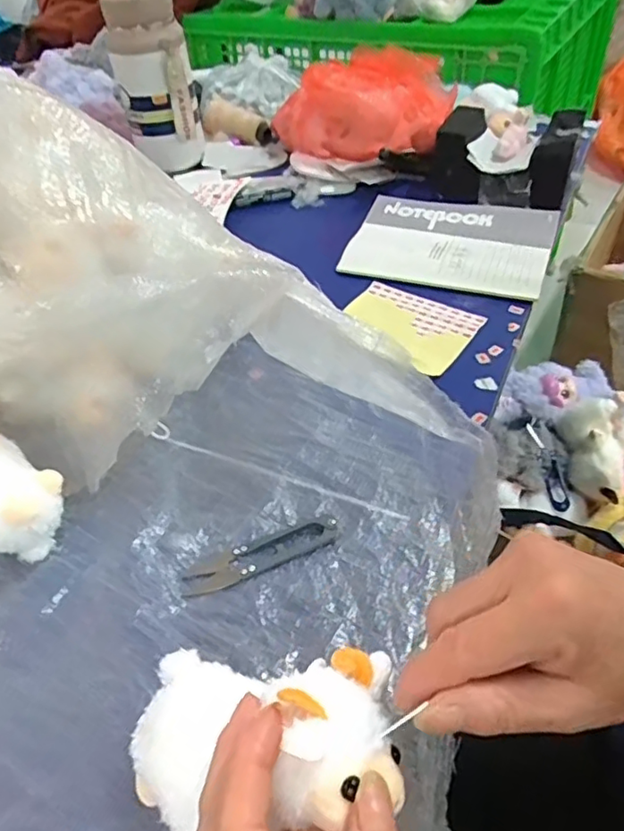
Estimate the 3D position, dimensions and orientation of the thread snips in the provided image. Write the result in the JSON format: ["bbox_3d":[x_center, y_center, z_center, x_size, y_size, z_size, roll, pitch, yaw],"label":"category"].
[{"bbox_3d":[-0.034,0.089,0.378,0.095,0.004,0.025,-19,46,-13],"label":"thread snips"}]

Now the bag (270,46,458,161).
[{"bbox_3d":[0.062,-0.385,0.758,0.220,0.116,0.118,-3,45,2],"label":"bag"}]

